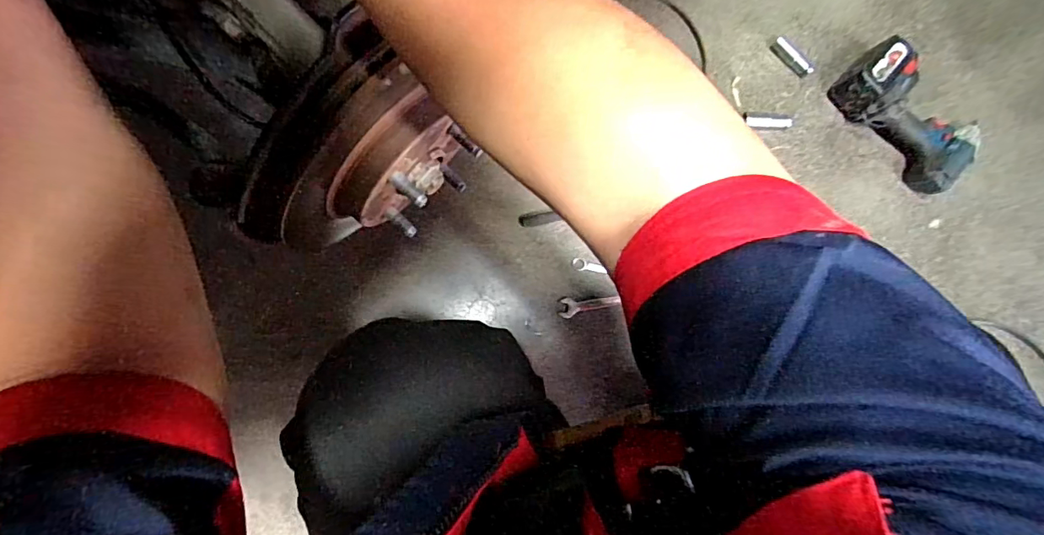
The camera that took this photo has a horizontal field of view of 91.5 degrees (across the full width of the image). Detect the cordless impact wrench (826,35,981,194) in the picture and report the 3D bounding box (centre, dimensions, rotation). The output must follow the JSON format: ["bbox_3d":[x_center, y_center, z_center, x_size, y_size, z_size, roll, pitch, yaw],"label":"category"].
[{"bbox_3d":[0.636,-0.250,0.836,0.245,0.078,0.128,44,82,1],"label":"cordless impact wrench"}]

